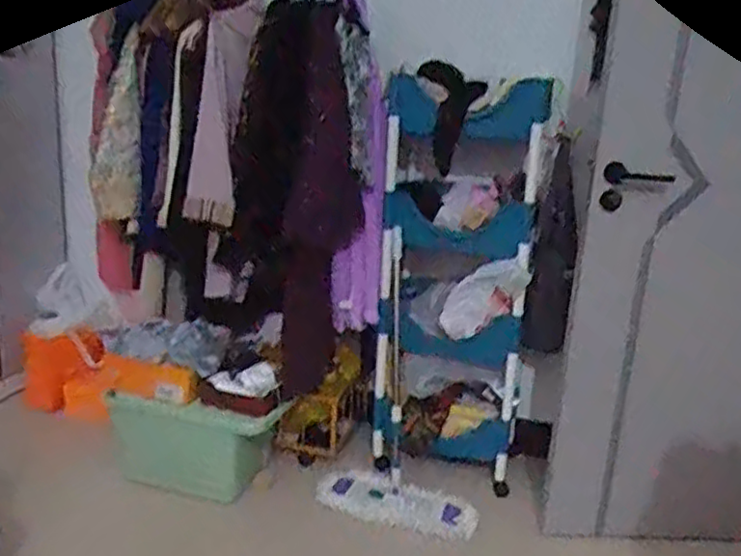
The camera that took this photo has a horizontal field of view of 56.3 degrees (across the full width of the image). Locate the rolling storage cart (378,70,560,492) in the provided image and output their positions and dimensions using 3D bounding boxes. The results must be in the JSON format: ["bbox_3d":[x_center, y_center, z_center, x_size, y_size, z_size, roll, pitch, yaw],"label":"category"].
[{"bbox_3d":[0.250,0.012,1.933,0.447,1.072,0.241,4,16,3],"label":"rolling storage cart"}]

